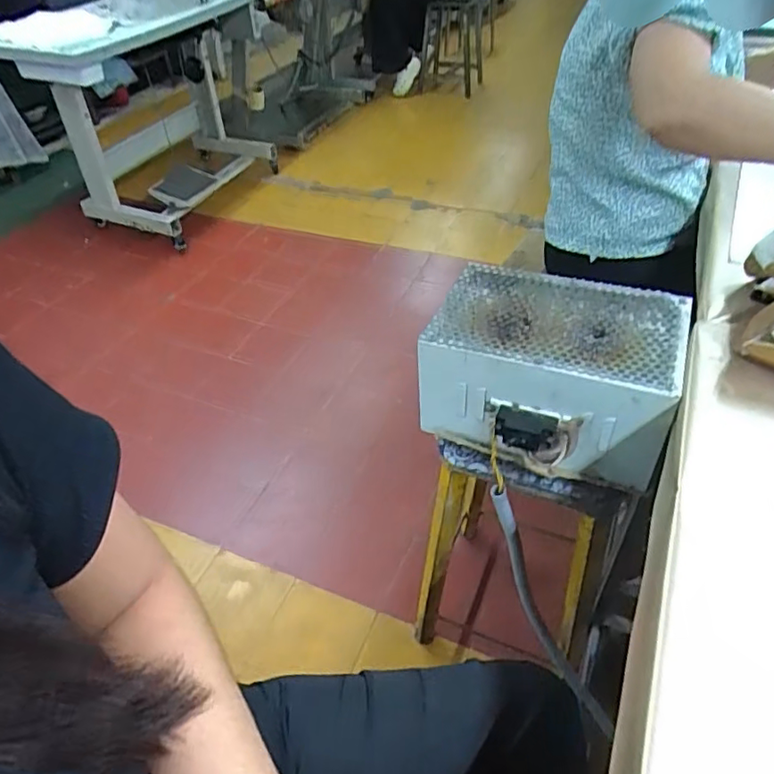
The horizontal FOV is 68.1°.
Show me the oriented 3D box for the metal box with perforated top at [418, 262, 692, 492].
[{"bbox_3d":[0.212,-0.019,0.760,0.294,0.150,0.232,14,46,19],"label":"metal box with perforated top"}]

